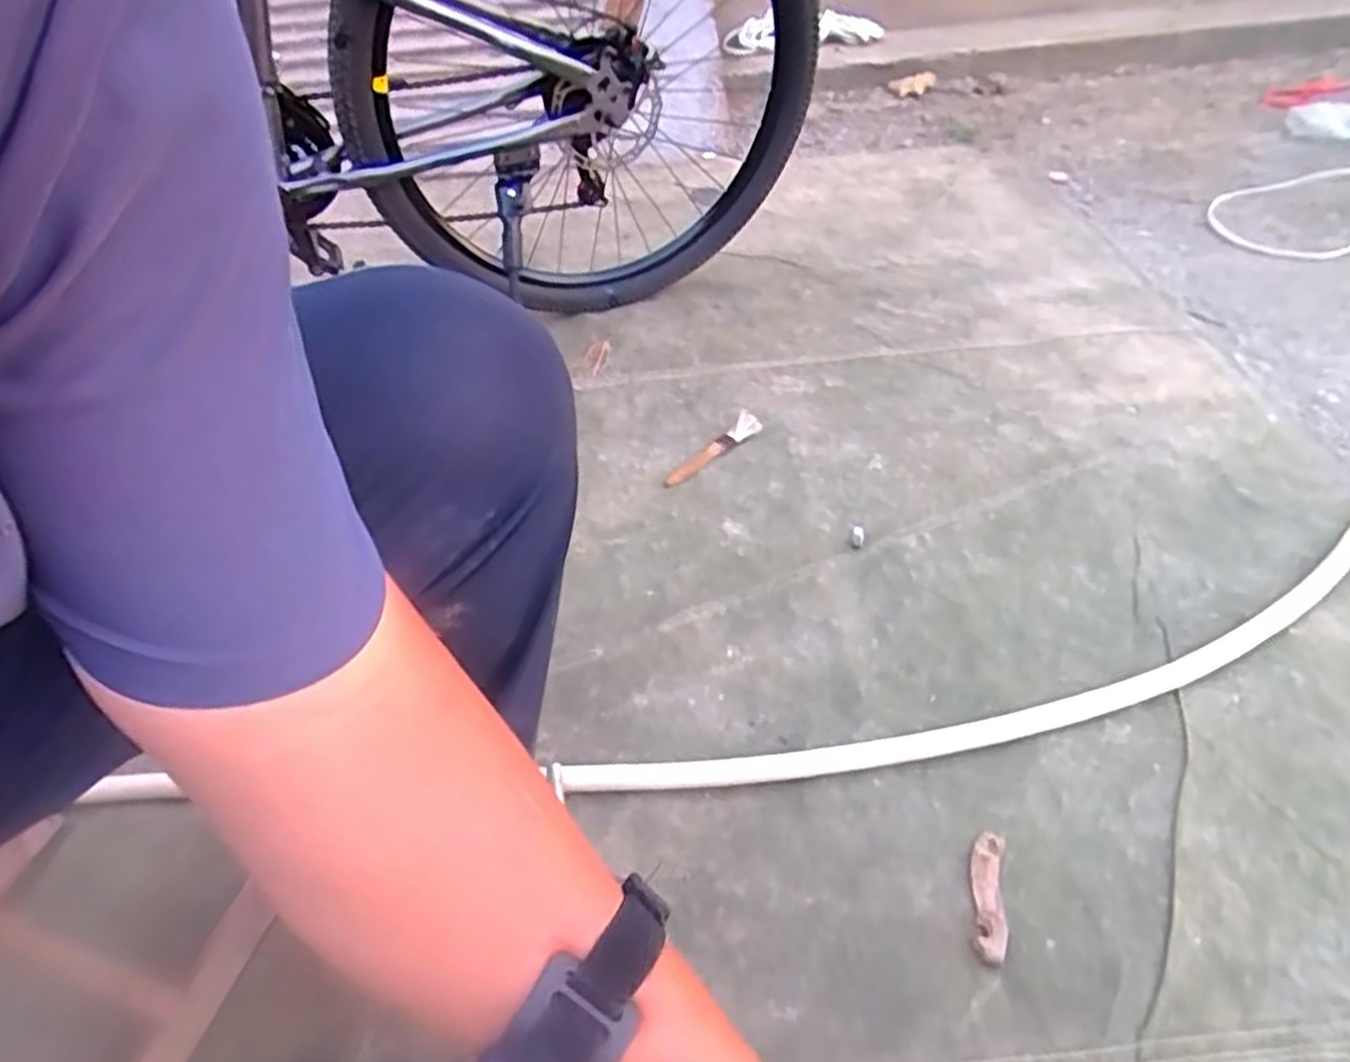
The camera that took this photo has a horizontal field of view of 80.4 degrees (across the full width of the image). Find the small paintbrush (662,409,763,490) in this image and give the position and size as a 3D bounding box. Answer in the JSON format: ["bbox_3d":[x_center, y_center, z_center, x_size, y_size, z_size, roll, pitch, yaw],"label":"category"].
[{"bbox_3d":[0.048,-0.102,1.003,0.162,0.022,0.038,-35,52,-28],"label":"small paintbrush"}]

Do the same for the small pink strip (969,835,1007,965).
[{"bbox_3d":[0.234,0.271,0.596,0.024,0.017,0.098,9,46,13],"label":"small pink strip"}]

